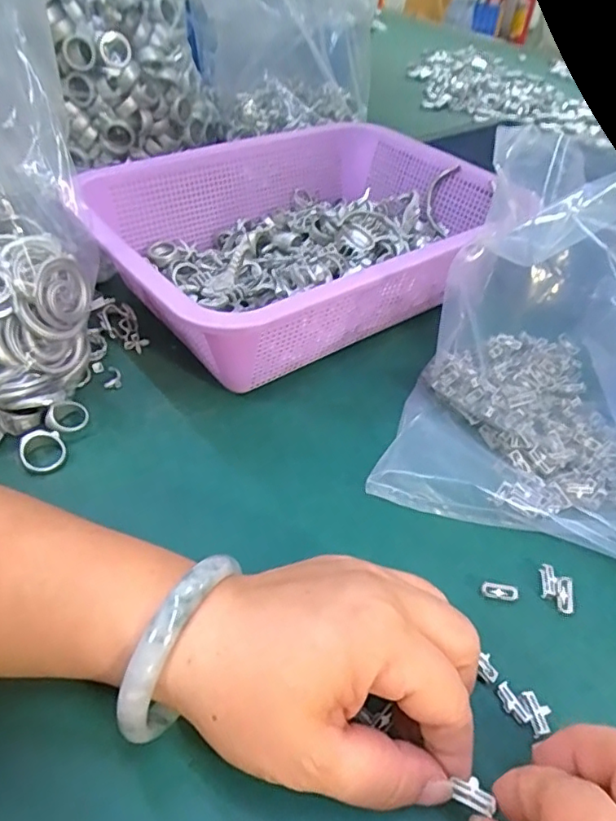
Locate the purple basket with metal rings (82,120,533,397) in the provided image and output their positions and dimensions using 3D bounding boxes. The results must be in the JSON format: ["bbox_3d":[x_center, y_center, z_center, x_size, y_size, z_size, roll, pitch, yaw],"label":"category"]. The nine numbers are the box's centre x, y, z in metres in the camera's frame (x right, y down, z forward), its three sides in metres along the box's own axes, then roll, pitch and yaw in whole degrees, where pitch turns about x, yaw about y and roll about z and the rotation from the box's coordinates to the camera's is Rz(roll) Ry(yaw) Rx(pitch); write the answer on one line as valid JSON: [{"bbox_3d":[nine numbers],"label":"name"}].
[{"bbox_3d":[0.003,-0.125,0.422,0.301,0.079,0.229,-29,54,-29],"label":"purple basket with metal rings"}]

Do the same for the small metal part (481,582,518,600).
[{"bbox_3d":[0.093,0.088,0.272,0.016,0.006,0.007,7,45,3],"label":"small metal part"}]

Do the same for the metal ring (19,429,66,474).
[{"bbox_3d":[-0.147,0.022,0.312,0.023,0.005,0.025,13,57,-20],"label":"metal ring"}]

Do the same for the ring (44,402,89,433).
[{"bbox_3d":[-0.141,0.004,0.328,0.023,0.007,0.019,-32,86,-32],"label":"ring"}]

